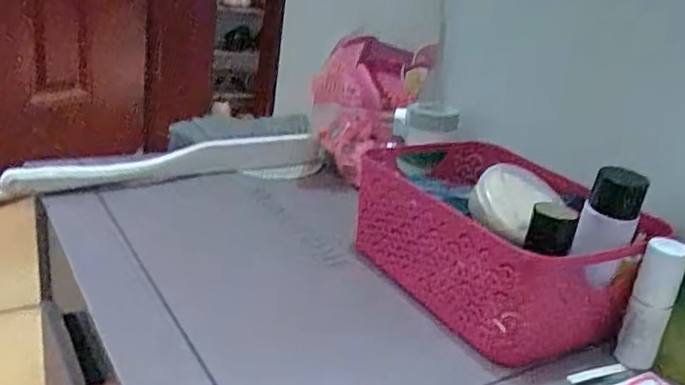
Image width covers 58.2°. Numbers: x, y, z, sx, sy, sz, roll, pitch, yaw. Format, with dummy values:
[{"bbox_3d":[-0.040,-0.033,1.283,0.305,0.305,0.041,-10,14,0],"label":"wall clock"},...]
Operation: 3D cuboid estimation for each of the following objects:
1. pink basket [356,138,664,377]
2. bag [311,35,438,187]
[{"bbox_3d":[0.117,0.047,0.523,0.102,0.115,0.210,-10,29,-36],"label":"pink basket"},{"bbox_3d":[0.030,-0.102,0.758,0.116,0.166,0.131,3,24,-13],"label":"bag"}]

